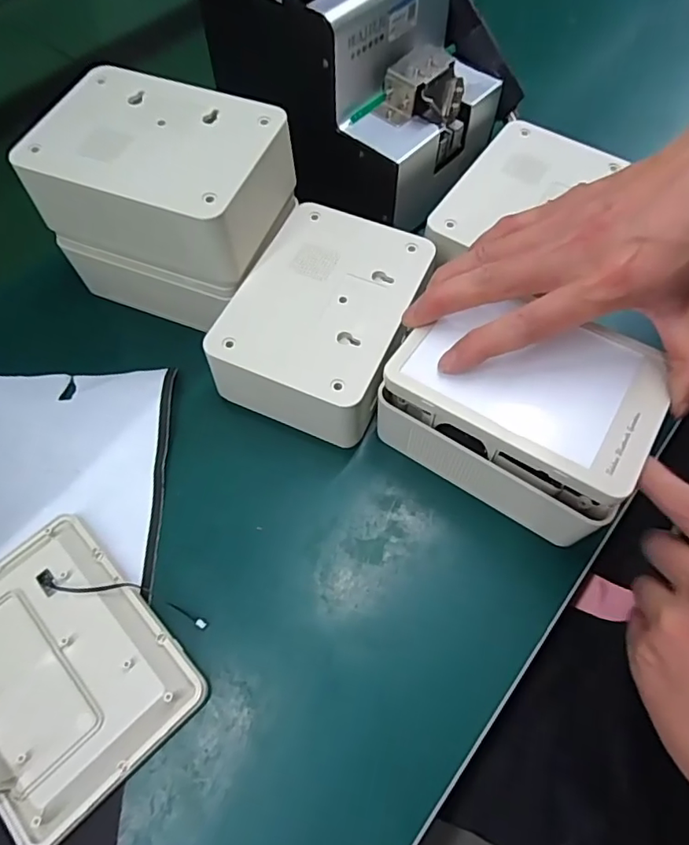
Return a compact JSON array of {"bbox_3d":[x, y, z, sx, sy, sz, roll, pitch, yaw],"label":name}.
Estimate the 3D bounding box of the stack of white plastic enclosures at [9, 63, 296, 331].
[{"bbox_3d":[-0.109,-0.144,0.365,0.146,0.108,0.102,18,63,11],"label":"stack of white plastic enclosures"}]

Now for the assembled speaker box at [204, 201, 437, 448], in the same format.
[{"bbox_3d":[-0.011,-0.065,0.354,0.107,0.052,0.141,23,65,14],"label":"assembled speaker box"}]

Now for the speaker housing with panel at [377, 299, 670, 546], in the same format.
[{"bbox_3d":[0.100,-0.009,0.319,0.133,0.071,0.099,30,66,17],"label":"speaker housing with panel"}]

